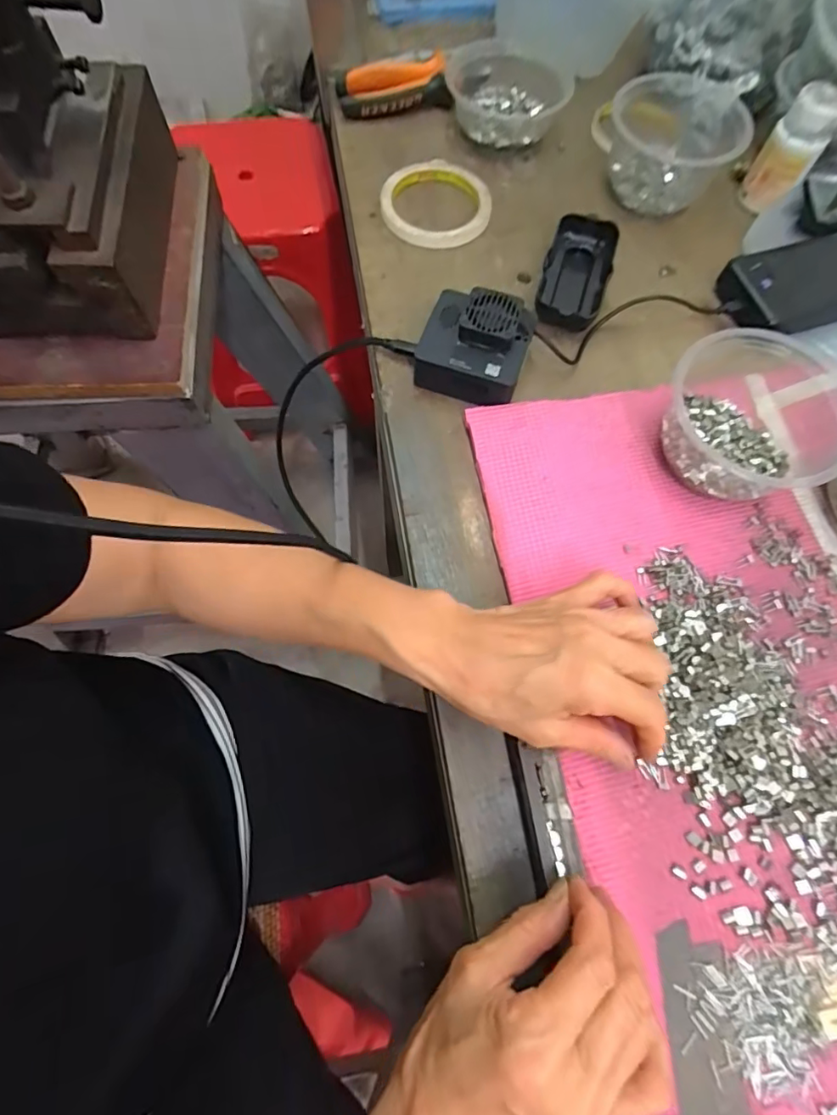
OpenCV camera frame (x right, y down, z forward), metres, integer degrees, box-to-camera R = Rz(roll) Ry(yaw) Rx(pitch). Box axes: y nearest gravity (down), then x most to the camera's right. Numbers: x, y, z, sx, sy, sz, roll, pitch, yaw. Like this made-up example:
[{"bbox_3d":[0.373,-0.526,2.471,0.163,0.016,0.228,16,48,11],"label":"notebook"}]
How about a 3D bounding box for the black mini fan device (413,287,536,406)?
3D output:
[{"bbox_3d":[0.043,-0.159,0.396,0.076,0.043,0.071,22,71,8],"label":"black mini fan device"}]

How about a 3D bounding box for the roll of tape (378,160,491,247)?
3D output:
[{"bbox_3d":[0.016,-0.323,0.476,0.098,0.013,0.097,0,69,0],"label":"roll of tape"}]

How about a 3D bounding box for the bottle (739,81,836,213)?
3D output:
[{"bbox_3d":[0.323,-0.353,0.455,0.043,0.078,0.046,34,73,12],"label":"bottle"}]

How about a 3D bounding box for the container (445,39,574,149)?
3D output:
[{"bbox_3d":[0.084,-0.448,0.507,0.113,0.042,0.111,0,69,0],"label":"container"}]

